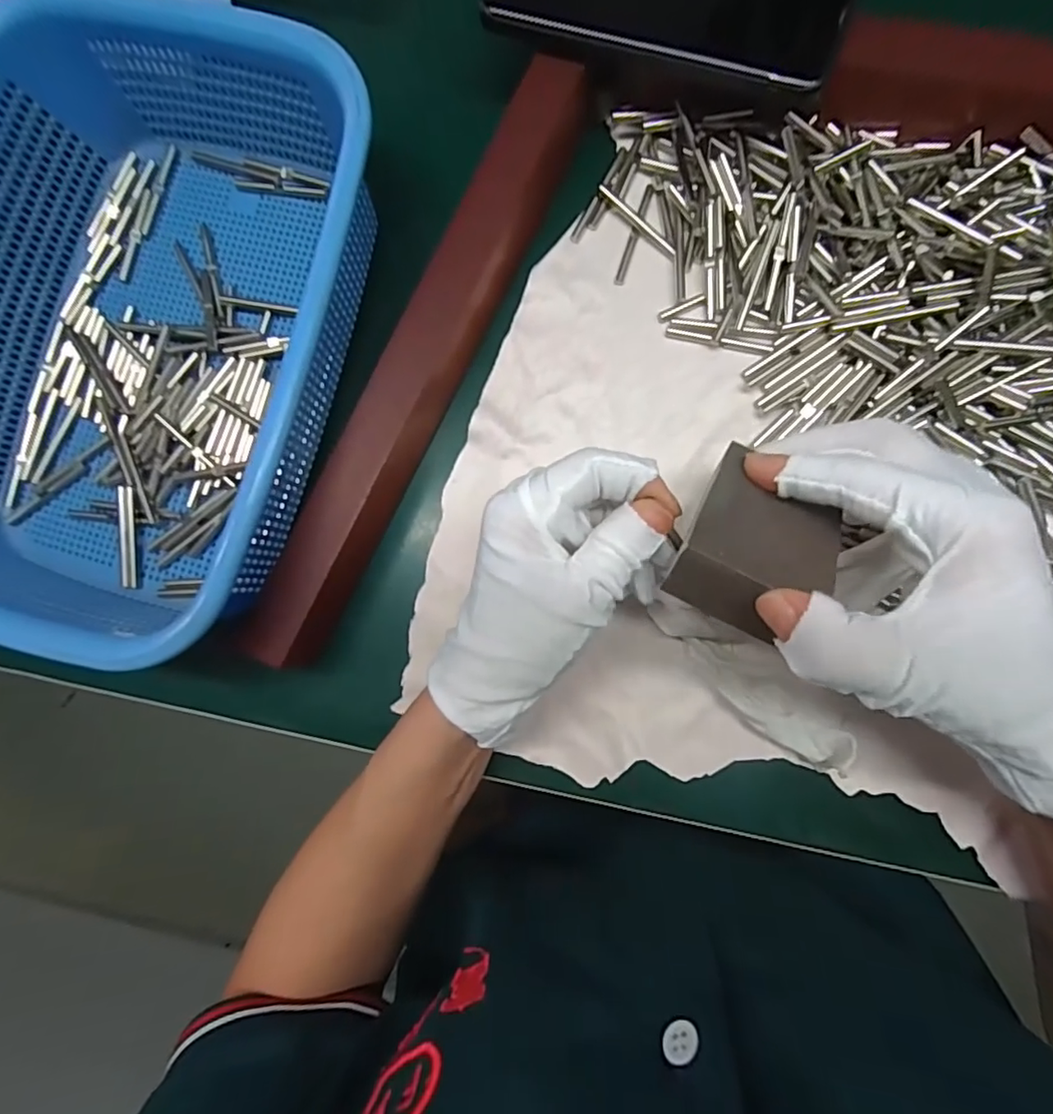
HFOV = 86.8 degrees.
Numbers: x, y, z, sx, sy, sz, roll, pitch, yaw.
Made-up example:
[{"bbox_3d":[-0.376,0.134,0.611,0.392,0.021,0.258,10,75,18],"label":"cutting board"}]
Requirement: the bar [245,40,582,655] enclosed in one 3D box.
[{"bbox_3d":[-0.051,-0.098,0.275,0.028,0.040,0.323,26,91,6],"label":"bar"}]

